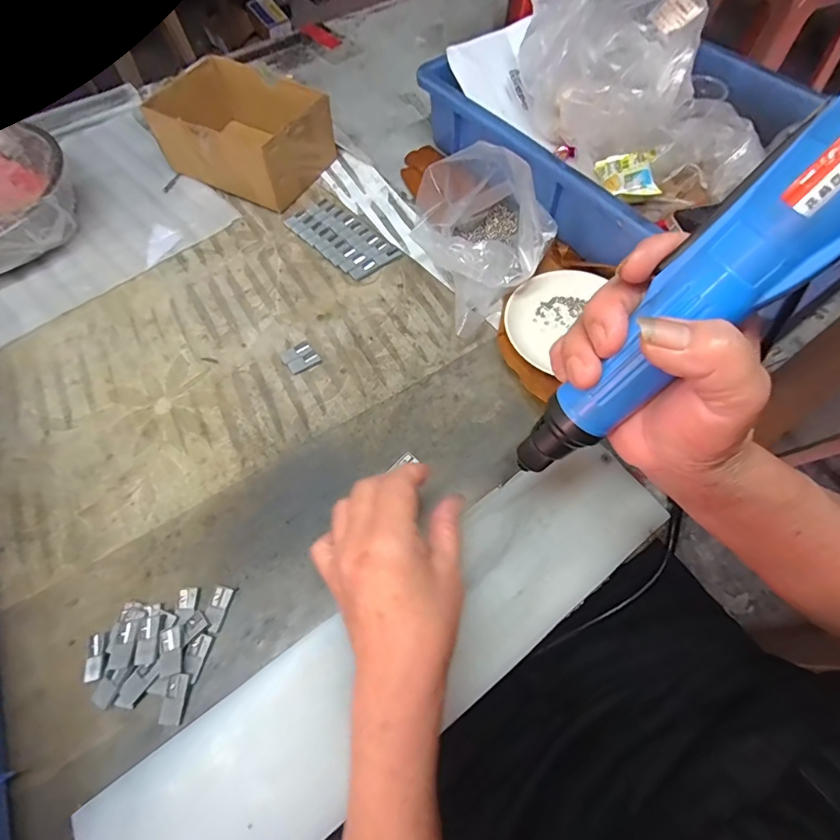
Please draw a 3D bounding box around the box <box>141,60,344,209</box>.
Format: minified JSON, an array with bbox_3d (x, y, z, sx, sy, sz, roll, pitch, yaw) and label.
[{"bbox_3d":[-0.194,-0.321,0.505,0.161,0.076,0.120,24,66,14],"label":"box"}]

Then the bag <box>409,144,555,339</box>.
[{"bbox_3d":[0.059,-0.182,0.415,0.122,0.100,0.144,-27,65,-11],"label":"bag"}]

